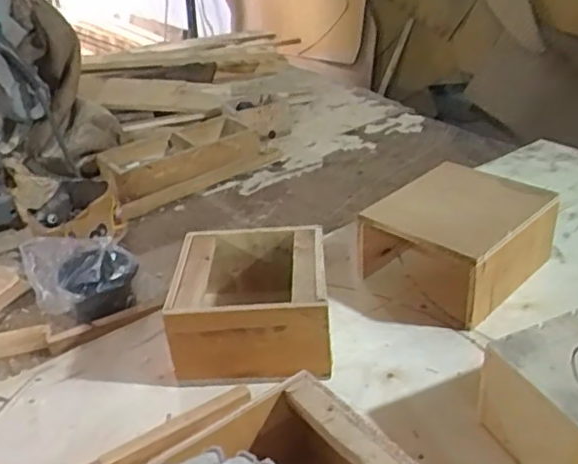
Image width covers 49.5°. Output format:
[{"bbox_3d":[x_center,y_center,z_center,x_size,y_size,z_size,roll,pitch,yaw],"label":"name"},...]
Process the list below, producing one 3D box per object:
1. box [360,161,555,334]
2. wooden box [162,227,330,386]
[{"bbox_3d":[0.214,0.007,0.809,0.189,0.114,0.169,-30,39,-35],"label":"box"},{"bbox_3d":[-0.041,0.083,0.727,0.168,0.108,0.168,-3,31,4],"label":"wooden box"}]

